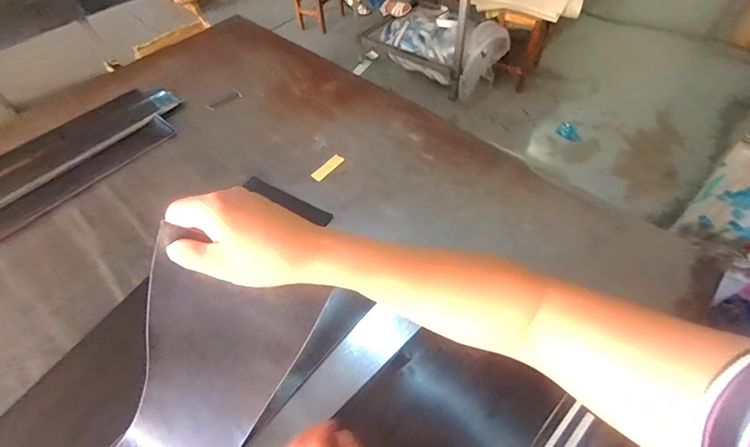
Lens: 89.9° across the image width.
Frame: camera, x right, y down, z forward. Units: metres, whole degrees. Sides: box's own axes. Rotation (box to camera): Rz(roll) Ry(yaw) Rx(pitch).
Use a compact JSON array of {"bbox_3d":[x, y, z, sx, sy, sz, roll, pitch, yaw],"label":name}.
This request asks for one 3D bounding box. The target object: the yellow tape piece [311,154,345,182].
[{"bbox_3d":[-0.107,-0.128,0.854,0.029,0.004,0.084,34,63,24],"label":"yellow tape piece"}]

